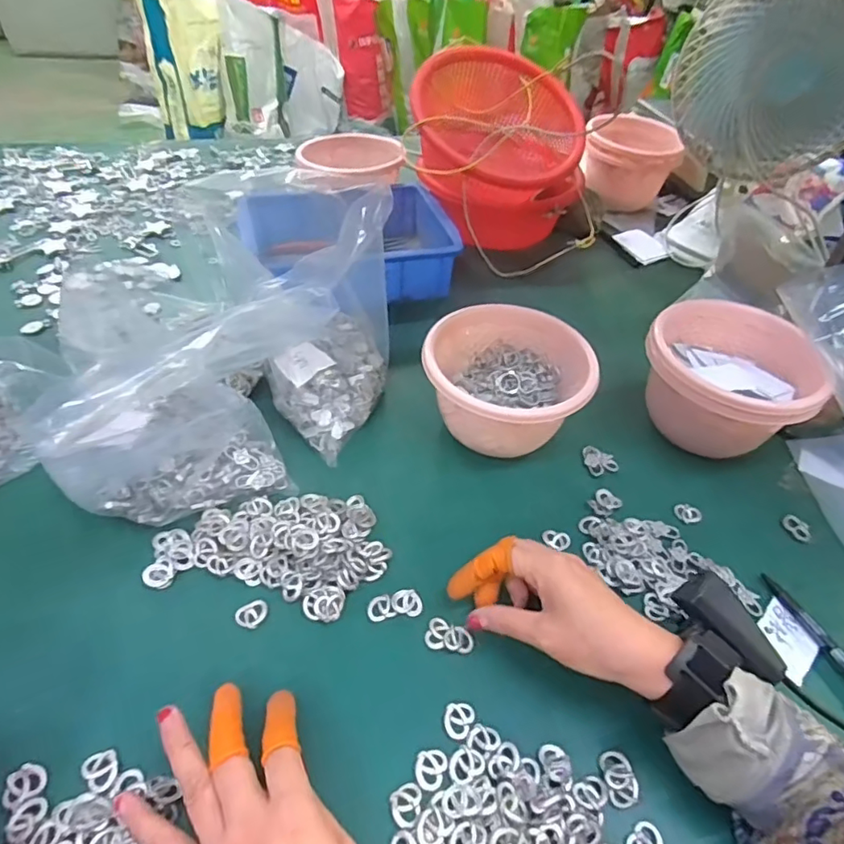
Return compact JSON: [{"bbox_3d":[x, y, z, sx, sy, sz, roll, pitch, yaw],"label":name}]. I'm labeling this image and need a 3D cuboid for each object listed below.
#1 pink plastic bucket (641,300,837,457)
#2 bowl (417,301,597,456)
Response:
[{"bbox_3d":[0.282,-0.033,0.530,0.142,0.104,0.144,3,46,-3],"label":"pink plastic bucket"},{"bbox_3d":[0.075,-0.030,0.515,0.148,0.094,0.132,8,46,2],"label":"bowl"}]

